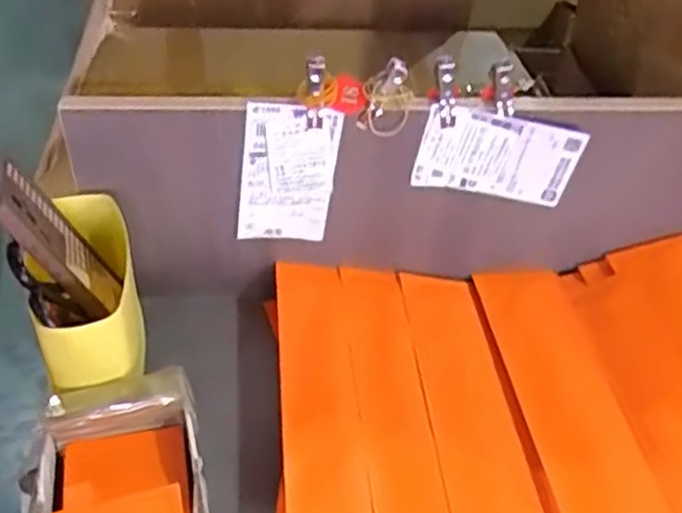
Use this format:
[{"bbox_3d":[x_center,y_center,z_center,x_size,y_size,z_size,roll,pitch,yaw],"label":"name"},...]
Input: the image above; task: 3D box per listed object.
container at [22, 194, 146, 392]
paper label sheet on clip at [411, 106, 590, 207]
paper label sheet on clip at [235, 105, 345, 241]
[{"bbox_3d":[-0.194,0.021,0.548,0.071,0.066,0.147,-11,42,-16],"label":"container"},{"bbox_3d":[0.130,-0.082,0.589,0.129,0.078,0.009,10,42,-5],"label":"paper label sheet on clip"},{"bbox_3d":[-0.043,-0.065,0.591,0.075,0.131,0.005,2,41,-11],"label":"paper label sheet on clip"}]

